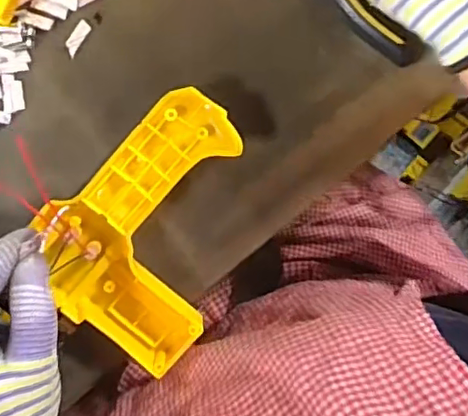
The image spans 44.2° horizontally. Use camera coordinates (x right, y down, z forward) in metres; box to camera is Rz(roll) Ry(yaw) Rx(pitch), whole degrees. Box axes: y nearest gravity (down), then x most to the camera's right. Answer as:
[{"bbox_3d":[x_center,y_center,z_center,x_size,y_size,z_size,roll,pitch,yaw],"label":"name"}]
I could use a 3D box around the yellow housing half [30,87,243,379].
[{"bbox_3d":[-0.046,0.010,0.345,0.110,0.033,0.149,34,91,-8],"label":"yellow housing half"}]

